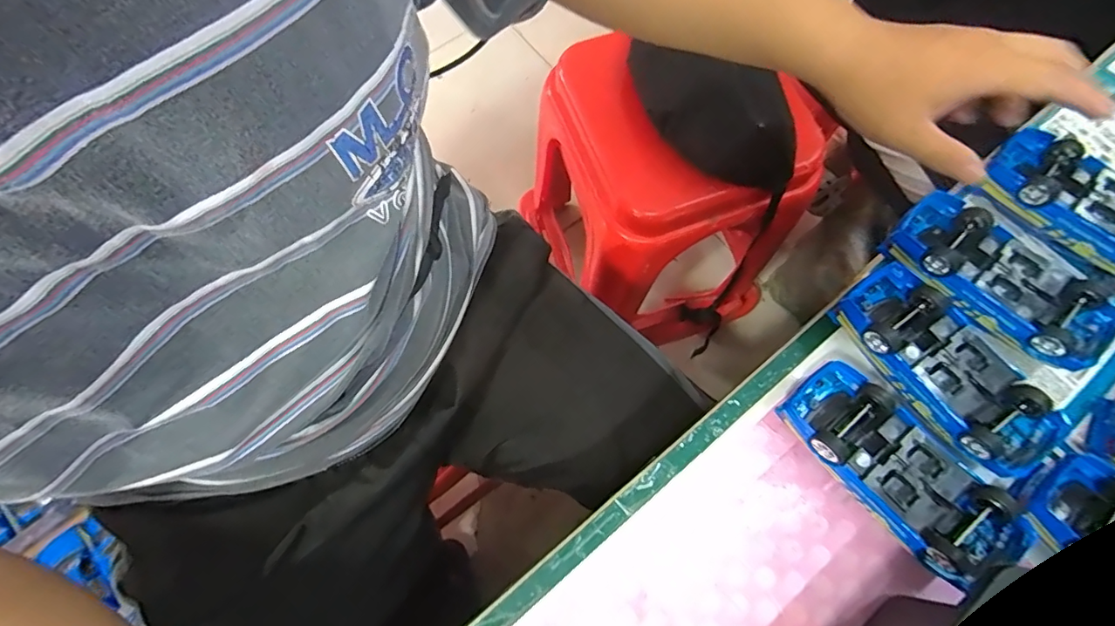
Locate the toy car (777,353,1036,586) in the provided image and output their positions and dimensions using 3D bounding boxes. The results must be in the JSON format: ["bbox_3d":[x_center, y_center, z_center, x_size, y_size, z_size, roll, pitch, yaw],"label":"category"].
[{"bbox_3d":[0.196,0.094,0.299,0.053,0.048,0.132,-39,77,-12],"label":"toy car"}]

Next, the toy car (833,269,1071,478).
[{"bbox_3d":[0.235,0.036,0.317,0.061,0.038,0.138,-33,76,-10],"label":"toy car"}]

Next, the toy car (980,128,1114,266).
[{"bbox_3d":[0.364,-0.067,0.355,0.132,0.049,0.056,40,76,11],"label":"toy car"}]

